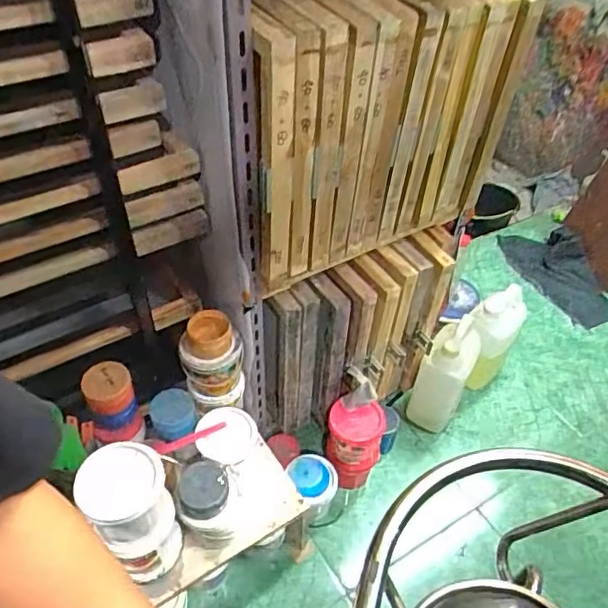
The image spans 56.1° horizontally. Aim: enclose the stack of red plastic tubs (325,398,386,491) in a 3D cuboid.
[{"bbox_3d":[0.121,0.372,1.428,0.137,0.275,0.121,7,46,2],"label":"stack of red plastic tubs"}]

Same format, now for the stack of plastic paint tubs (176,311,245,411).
[{"bbox_3d":[-0.200,0.122,1.247,0.129,0.192,0.110,-8,48,-12],"label":"stack of plastic paint tubs"}]

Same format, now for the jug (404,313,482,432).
[{"bbox_3d":[0.384,0.191,1.560,0.130,0.390,0.155,25,50,19],"label":"jug"}]

